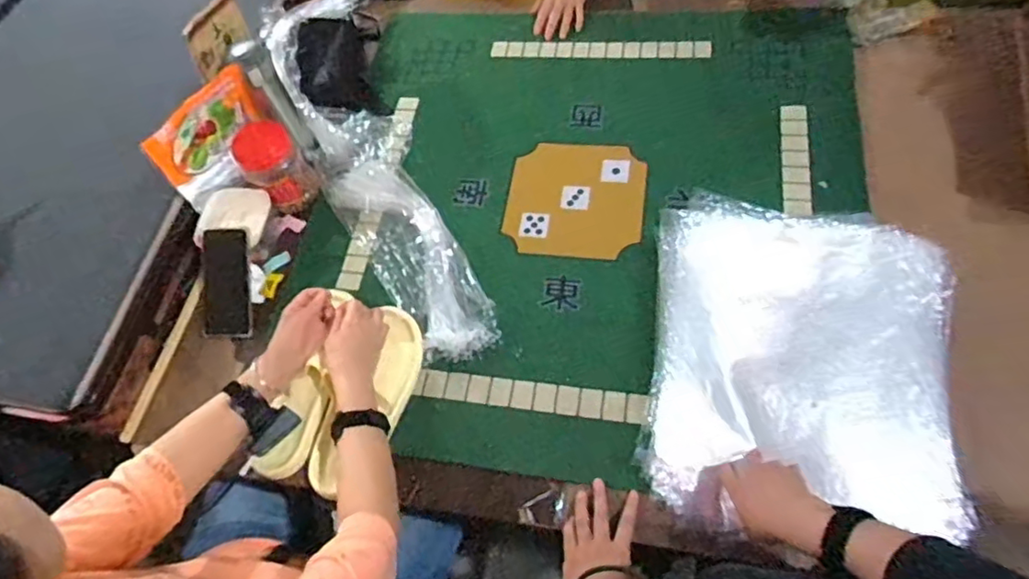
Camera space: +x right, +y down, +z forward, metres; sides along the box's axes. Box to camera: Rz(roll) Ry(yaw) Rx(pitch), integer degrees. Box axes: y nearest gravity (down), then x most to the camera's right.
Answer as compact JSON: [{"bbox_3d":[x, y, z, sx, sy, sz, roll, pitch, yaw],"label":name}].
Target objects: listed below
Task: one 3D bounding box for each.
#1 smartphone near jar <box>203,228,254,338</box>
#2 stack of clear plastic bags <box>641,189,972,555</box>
[{"bbox_3d":[-0.437,-0.009,0.926,0.075,0.016,0.161,-2,91,2],"label":"smartphone near jar"},{"bbox_3d":[0.348,0.075,0.750,0.337,0.052,0.395,7,66,5],"label":"stack of clear plastic bags"}]

